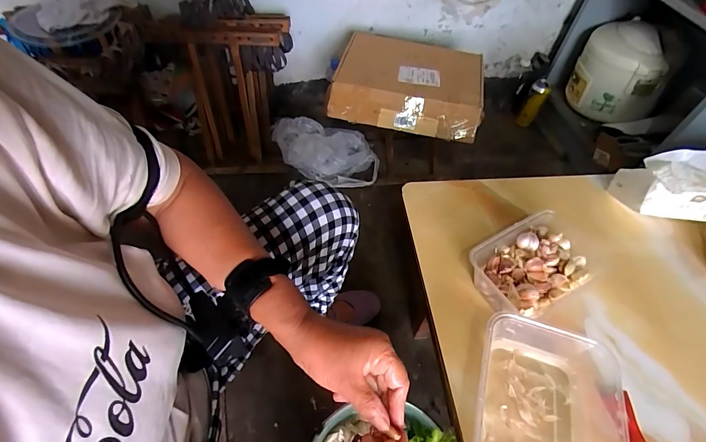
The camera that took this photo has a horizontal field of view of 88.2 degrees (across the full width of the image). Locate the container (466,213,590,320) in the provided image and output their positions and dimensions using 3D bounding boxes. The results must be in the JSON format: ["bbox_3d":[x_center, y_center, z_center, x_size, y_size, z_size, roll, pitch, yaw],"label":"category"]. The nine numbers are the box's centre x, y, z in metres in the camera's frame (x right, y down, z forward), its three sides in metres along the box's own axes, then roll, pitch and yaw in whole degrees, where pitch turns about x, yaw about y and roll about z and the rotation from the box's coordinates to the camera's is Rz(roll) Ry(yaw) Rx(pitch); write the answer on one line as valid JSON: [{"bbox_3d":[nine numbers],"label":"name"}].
[{"bbox_3d":[0.234,0.065,0.489,0.166,0.062,0.103,-22,58,-20],"label":"container"}]

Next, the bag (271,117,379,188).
[{"bbox_3d":[-0.079,-0.200,1.082,0.299,0.116,0.199,-3,53,-7],"label":"bag"}]

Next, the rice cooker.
[{"bbox_3d":[0.802,-0.450,1.097,0.240,0.225,0.208,30,56,17],"label":"rice cooker"}]

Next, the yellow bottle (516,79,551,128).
[{"bbox_3d":[0.617,-0.403,1.250,0.061,0.149,0.073,30,56,17],"label":"yellow bottle"}]

